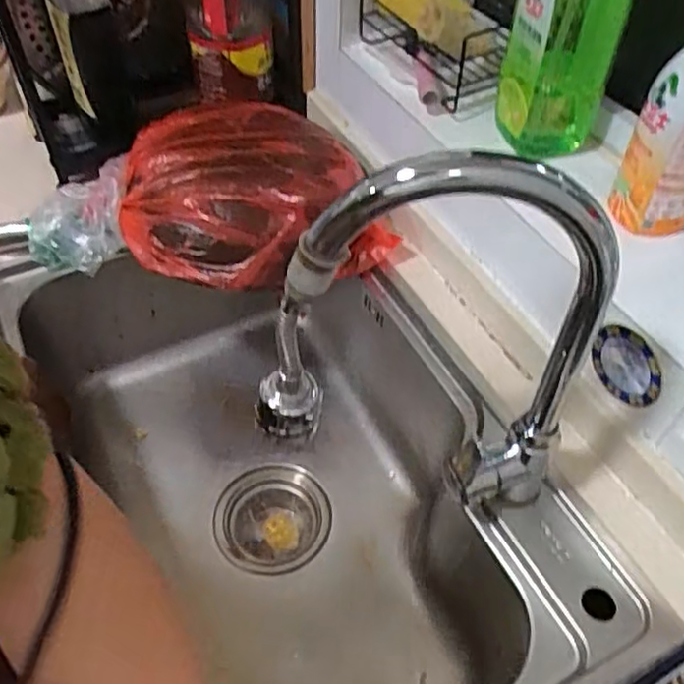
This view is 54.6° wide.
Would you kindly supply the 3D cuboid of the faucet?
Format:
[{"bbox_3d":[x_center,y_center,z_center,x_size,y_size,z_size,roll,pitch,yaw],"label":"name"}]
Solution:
[{"bbox_3d":[0.066,0.015,0.464,0.242,0.306,0.078,-6,50,-7],"label":"faucet"}]

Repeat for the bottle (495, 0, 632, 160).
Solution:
[{"bbox_3d":[0.219,-0.320,0.637,0.095,0.295,0.070,-9,50,-9],"label":"bottle"}]

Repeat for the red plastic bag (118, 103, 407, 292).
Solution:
[{"bbox_3d":[-0.123,-0.176,0.773,0.265,0.114,0.271,-21,53,-19],"label":"red plastic bag"}]

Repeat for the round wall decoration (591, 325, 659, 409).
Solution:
[{"bbox_3d":[0.249,0.023,0.583,0.009,0.070,0.069,-23,54,-20],"label":"round wall decoration"}]

